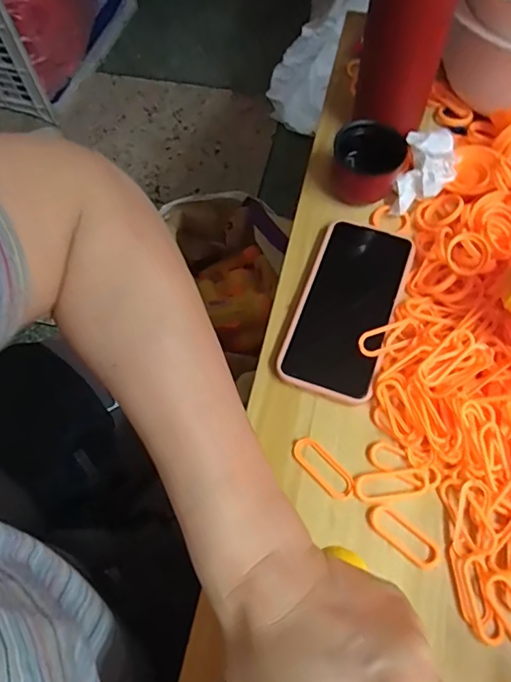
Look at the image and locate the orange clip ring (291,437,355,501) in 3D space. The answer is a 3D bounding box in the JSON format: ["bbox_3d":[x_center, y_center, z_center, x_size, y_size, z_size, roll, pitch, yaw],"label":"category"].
[{"bbox_3d":[0.051,0.096,0.375,0.022,0.004,0.054,-41,70,-16],"label":"orange clip ring"}]

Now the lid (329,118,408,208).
[{"bbox_3d":[0.102,-0.163,0.455,0.063,0.047,0.055,0,65,1],"label":"lid"}]

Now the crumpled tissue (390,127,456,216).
[{"bbox_3d":[0.161,-0.158,0.466,0.048,0.024,0.087,14,66,8],"label":"crumpled tissue"}]

